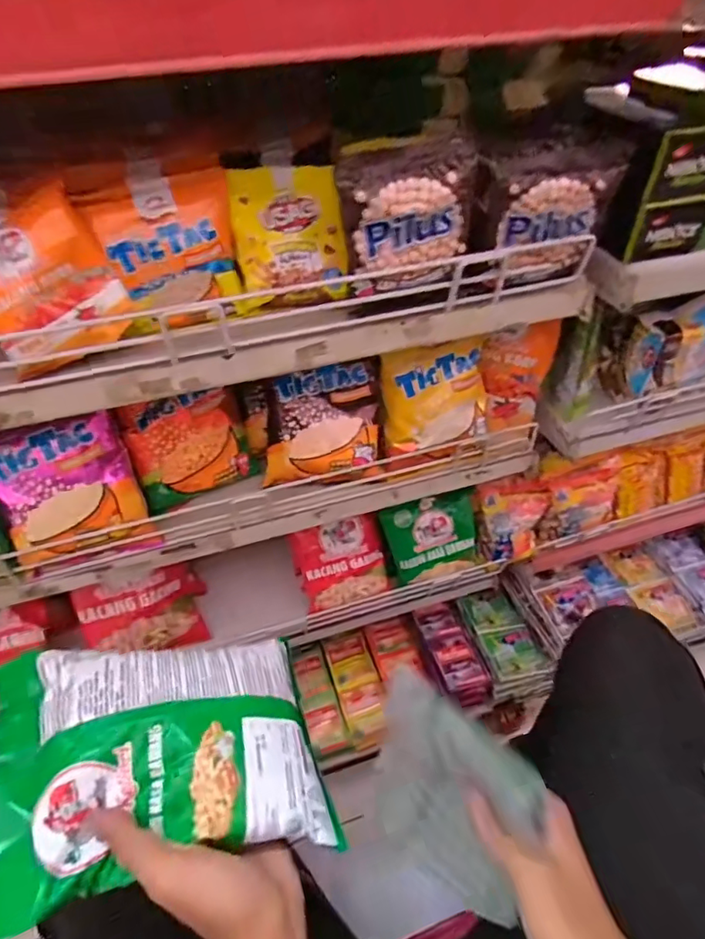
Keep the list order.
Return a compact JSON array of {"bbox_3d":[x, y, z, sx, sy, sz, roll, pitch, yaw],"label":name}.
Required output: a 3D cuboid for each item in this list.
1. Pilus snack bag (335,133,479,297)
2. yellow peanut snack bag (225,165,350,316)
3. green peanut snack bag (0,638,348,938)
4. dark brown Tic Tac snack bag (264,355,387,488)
[{"bbox_3d":[0.039,-0.176,0.377,0.093,0.092,0.027,-13,47,-10],"label":"Pilus snack bag"},{"bbox_3d":[-0.047,-0.174,0.399,0.082,0.099,0.016,-6,9,-5],"label":"yellow peanut snack bag"},{"bbox_3d":[-0.121,0.178,0.346,0.199,0.050,0.153,-5,46,-19],"label":"green peanut snack bag"},{"bbox_3d":[-0.031,-0.051,0.547,0.125,0.135,0.040,-8,11,-8],"label":"dark brown Tic Tac snack bag"}]

